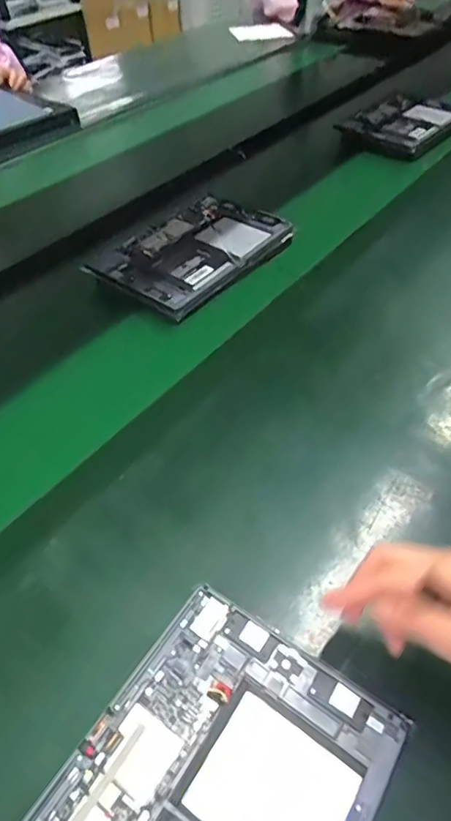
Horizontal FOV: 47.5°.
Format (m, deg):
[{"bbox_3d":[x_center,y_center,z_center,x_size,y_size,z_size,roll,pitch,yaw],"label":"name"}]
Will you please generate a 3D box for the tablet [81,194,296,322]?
[{"bbox_3d":[-0.040,-0.225,0.702,0.171,0.023,0.259,32,57,23],"label":"tablet"}]

